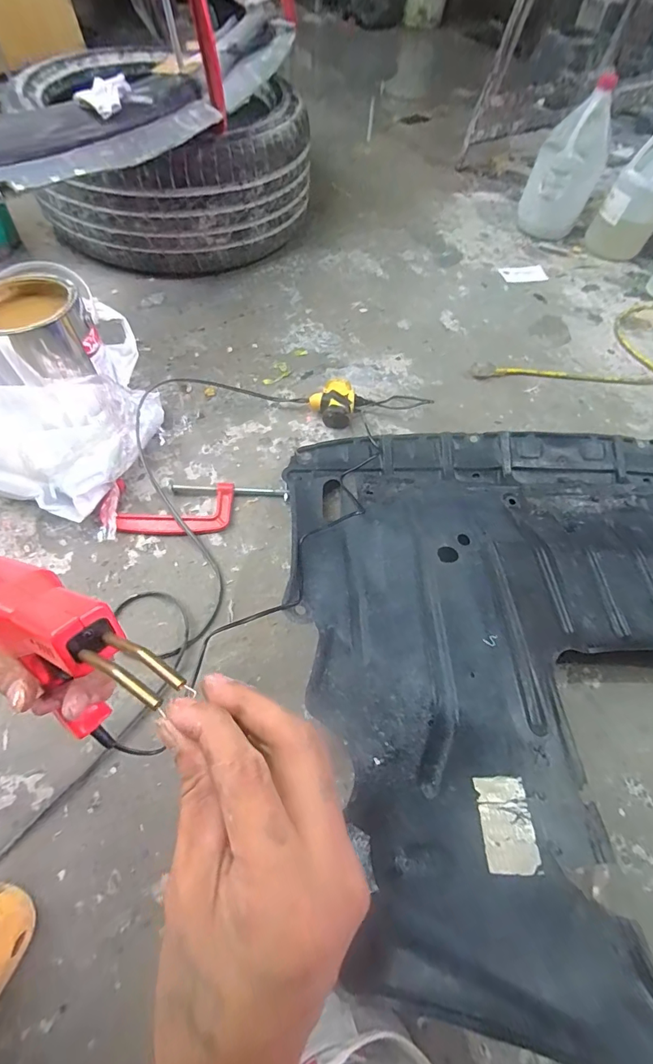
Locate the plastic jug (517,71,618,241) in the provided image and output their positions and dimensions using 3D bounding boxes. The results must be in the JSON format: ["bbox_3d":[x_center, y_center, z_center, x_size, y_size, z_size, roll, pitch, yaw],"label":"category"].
[{"bbox_3d":[0.645,-0.984,1.138,0.139,0.293,0.143,-15,62,-11],"label":"plastic jug"}]

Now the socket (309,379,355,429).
[{"bbox_3d":[0.011,-0.249,0.814,0.087,0.044,0.098,9,60,2],"label":"socket"}]

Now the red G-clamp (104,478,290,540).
[{"bbox_3d":[-0.213,-0.042,0.681,0.283,0.034,0.102,-1,60,-3],"label":"red G-clamp"}]

